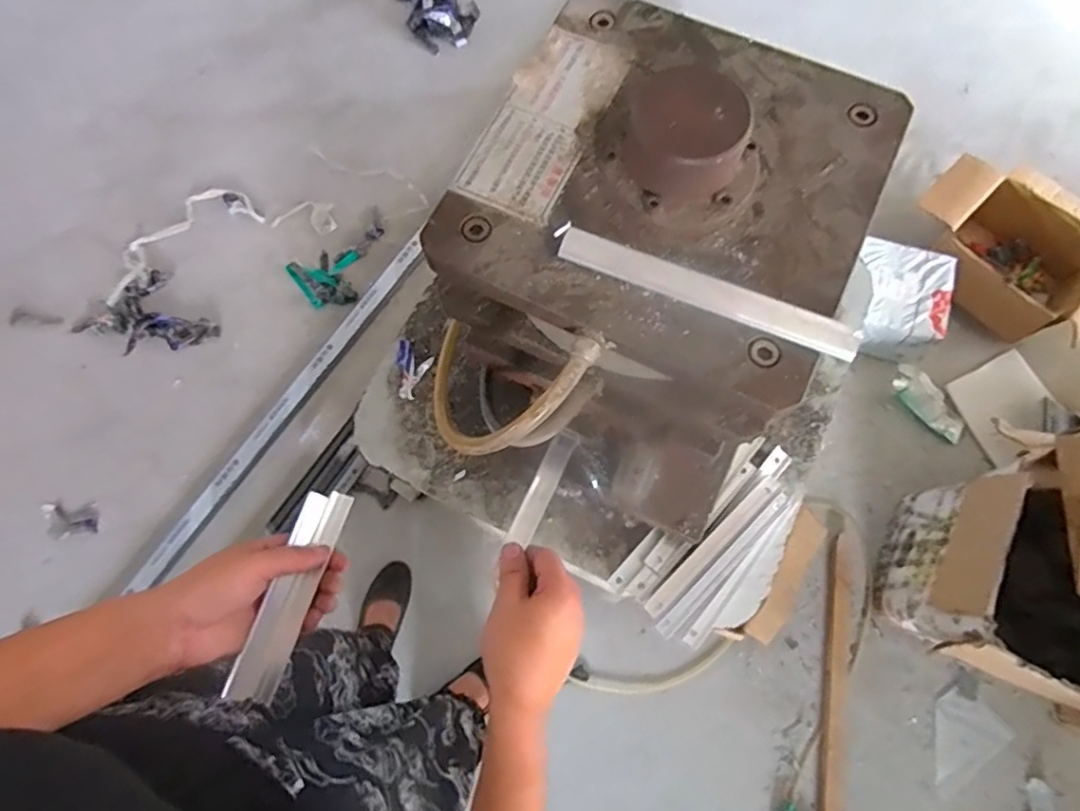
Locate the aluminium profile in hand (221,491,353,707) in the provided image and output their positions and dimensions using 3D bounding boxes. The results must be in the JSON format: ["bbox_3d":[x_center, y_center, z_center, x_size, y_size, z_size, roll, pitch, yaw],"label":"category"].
[{"bbox_3d":[-0.198,0.148,0.490,0.032,0.028,0.164,16,71,5],"label":"aluminium profile in hand"}]

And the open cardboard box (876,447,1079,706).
[{"bbox_3d":[0.915,0.330,1.192,0.315,0.350,0.405,20,74,7],"label":"open cardboard box"}]

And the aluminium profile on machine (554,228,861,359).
[{"bbox_3d":[0.088,-0.062,0.326,0.160,0.007,0.021,22,75,7],"label":"aluminium profile on machine"}]

